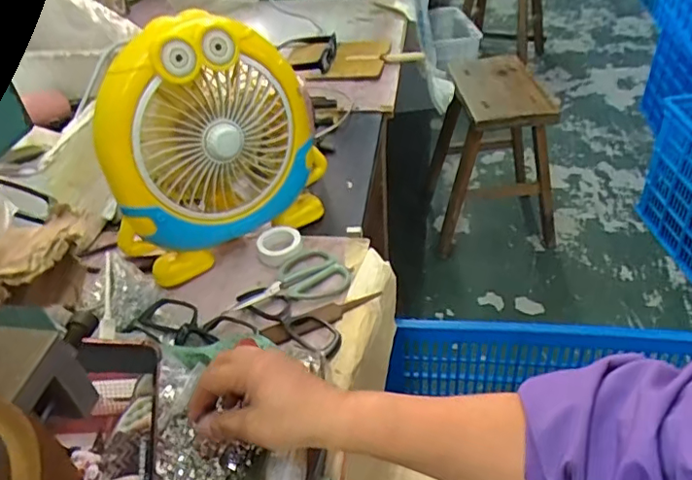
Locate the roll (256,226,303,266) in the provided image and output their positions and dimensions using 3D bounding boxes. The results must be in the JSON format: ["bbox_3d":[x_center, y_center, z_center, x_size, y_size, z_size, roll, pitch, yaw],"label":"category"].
[{"bbox_3d":[-0.081,0.005,0.667,0.053,0.021,0.053,-4,39,3],"label":"roll"}]

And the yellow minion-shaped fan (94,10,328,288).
[{"bbox_3d":[-0.154,-0.115,0.635,0.243,0.258,0.113,-21,42,-17],"label":"yellow minion-shaped fan"}]

